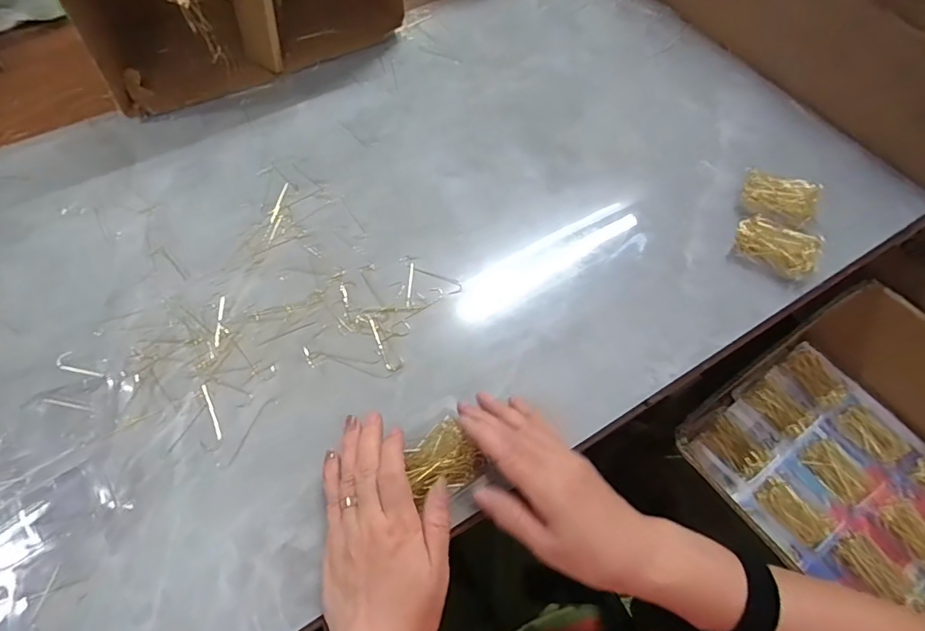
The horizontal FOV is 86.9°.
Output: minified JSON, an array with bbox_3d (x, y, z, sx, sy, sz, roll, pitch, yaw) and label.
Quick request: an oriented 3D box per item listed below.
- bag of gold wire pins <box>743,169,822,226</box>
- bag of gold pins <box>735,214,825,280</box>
[{"bbox_3d":[0.327,-0.124,0.500,0.068,0.020,0.050,26,63,12],"label":"bag of gold wire pins"},{"bbox_3d":[0.305,-0.069,0.473,0.074,0.024,0.045,30,64,14],"label":"bag of gold pins"}]

